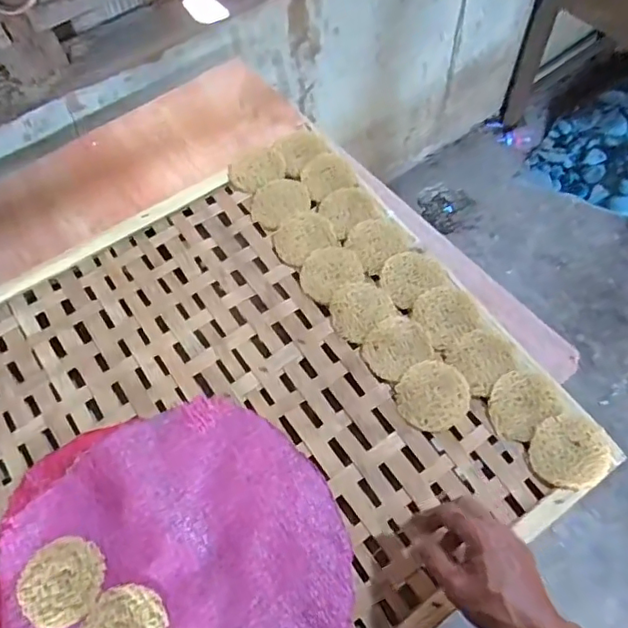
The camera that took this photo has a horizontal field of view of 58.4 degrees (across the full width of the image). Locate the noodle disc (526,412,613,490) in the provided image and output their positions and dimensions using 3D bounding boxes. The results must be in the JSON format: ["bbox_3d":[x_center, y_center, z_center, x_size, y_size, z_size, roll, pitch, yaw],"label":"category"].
[{"bbox_3d":[0.274,0.148,0.604,0.077,0.018,0.075,0,63,0],"label":"noodle disc"}]

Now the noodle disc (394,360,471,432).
[{"bbox_3d":[0.137,0.093,0.646,0.080,0.011,0.078,0,63,0],"label":"noodle disc"}]

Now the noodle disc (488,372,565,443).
[{"bbox_3d":[0.235,0.100,0.638,0.077,0.013,0.069,-35,68,-16],"label":"noodle disc"}]

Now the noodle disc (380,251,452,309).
[{"bbox_3d":[0.124,-0.050,0.714,0.077,0.011,0.069,-30,67,-14],"label":"noodle disc"}]

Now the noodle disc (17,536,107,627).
[{"bbox_3d":[-0.250,0.265,0.558,0.079,0.004,0.078,1,61,-1],"label":"noodle disc"}]

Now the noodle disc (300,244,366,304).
[{"bbox_3d":[0.020,-0.056,0.728,0.079,0.007,0.068,-33,68,-16],"label":"noodle disc"}]

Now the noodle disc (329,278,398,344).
[{"bbox_3d":[0.057,-0.007,0.702,0.078,0.009,0.069,-37,69,-17],"label":"noodle disc"}]

